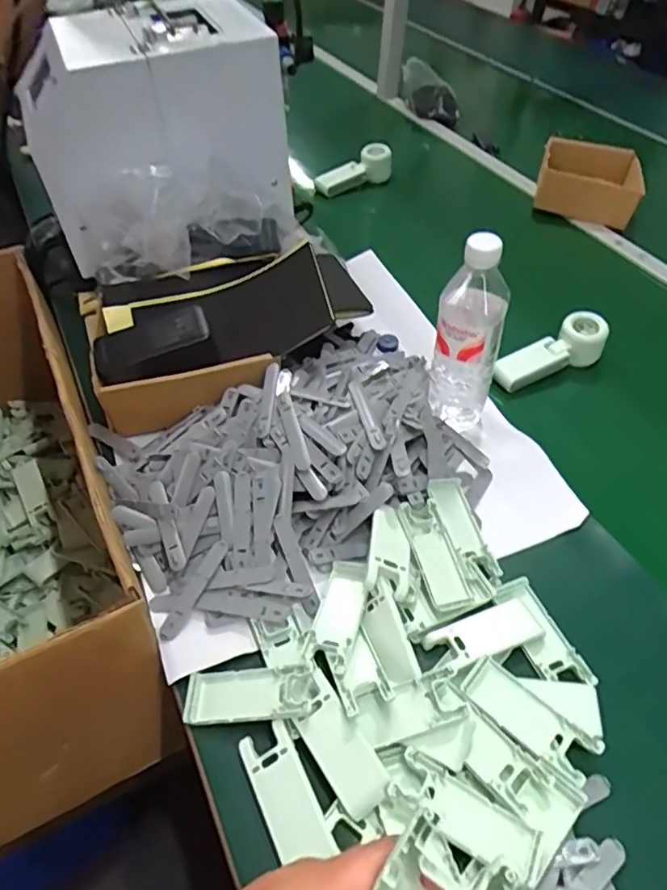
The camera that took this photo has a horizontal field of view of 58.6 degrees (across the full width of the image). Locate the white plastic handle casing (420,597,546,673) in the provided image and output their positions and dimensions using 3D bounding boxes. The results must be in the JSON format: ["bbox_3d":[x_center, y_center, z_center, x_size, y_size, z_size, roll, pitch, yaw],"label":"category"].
[{"bbox_3d":[0.129,0.160,0.504,0.100,0.011,0.042,-17,51,-18],"label":"white plastic handle casing"}]

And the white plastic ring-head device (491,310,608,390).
[{"bbox_3d":[0.275,-0.119,0.755,0.166,0.053,0.050,-23,53,-23],"label":"white plastic ring-head device"}]

